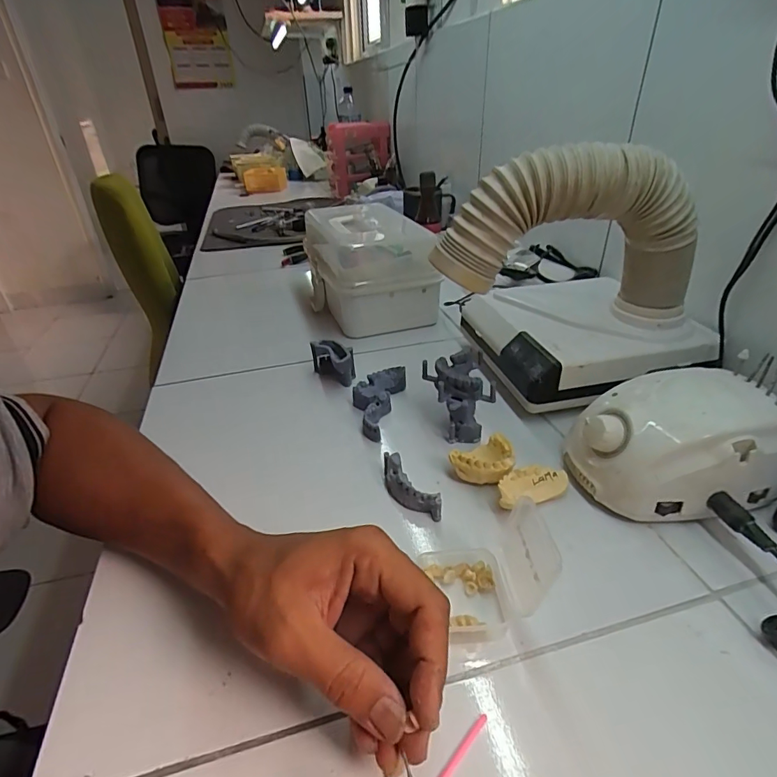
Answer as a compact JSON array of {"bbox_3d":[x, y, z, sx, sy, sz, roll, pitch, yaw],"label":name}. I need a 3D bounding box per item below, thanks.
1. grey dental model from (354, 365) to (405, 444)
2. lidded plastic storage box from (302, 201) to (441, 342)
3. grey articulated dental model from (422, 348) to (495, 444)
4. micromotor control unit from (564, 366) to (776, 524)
[{"bbox_3d":[-0.016,0.016,0.493,0.046,0.033,0.107,7,33,16],"label":"grey dental model"},{"bbox_3d":[-0.035,-0.187,0.706,0.157,0.131,0.226,-12,34,-13],"label":"lidded plastic storage box"},{"bbox_3d":[0.068,0.005,0.458,0.065,0.066,0.077,-1,32,5],"label":"grey articulated dental model"},{"bbox_3d":[0.226,0.046,0.368,0.142,0.085,0.096,-6,32,-3],"label":"micromotor control unit"}]

